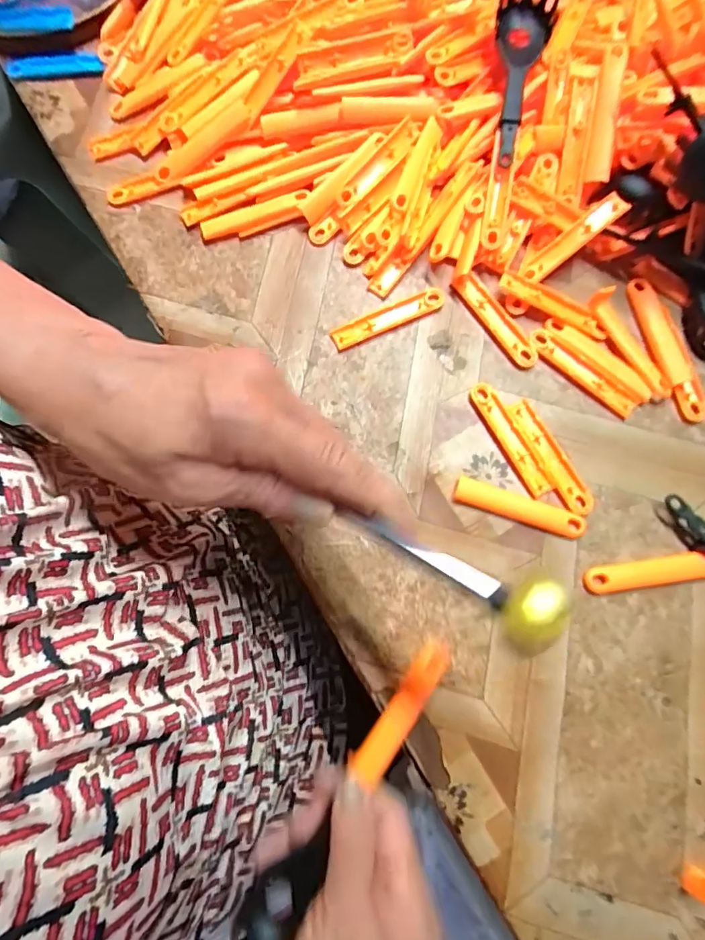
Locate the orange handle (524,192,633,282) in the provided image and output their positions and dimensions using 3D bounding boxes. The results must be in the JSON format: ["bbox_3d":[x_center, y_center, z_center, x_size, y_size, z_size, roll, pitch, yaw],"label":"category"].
[{"bbox_3d":[0.139,-0.146,0.298,0.073,0.006,0.015,-38,79,8],"label":"orange handle"}]

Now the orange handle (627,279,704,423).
[{"bbox_3d":[0.196,-0.077,0.292,0.021,0.006,0.096,-12,77,-1],"label":"orange handle"}]

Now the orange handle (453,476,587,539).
[{"bbox_3d":[0.097,0.022,0.274,0.075,0.004,0.017,18,78,5],"label":"orange handle"}]

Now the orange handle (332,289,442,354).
[{"bbox_3d":[0.024,-0.098,0.303,0.078,0.006,0.013,-25,78,-4],"label":"orange handle"}]

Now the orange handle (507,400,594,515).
[{"bbox_3d":[0.118,-0.008,0.282,0.017,0.004,0.075,-27,78,-5],"label":"orange handle"}]

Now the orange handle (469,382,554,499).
[{"bbox_3d":[0.095,-0.019,0.285,0.015,0.004,0.075,-28,78,-5],"label":"orange handle"}]

